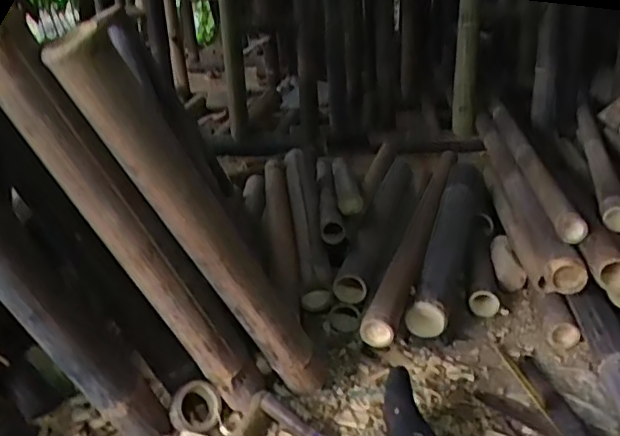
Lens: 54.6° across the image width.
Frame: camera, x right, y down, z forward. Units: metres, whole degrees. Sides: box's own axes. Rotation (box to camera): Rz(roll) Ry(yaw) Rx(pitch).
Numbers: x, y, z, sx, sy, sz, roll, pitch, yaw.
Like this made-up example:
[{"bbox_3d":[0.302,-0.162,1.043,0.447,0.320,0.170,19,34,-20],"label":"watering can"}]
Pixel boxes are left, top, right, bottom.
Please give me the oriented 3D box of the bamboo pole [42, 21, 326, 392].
[{"bbox_3d":[-0.120,0.038,0.787,0.075,0.624,0.060,-44,38,-19],"label":"bamboo pole"}]

